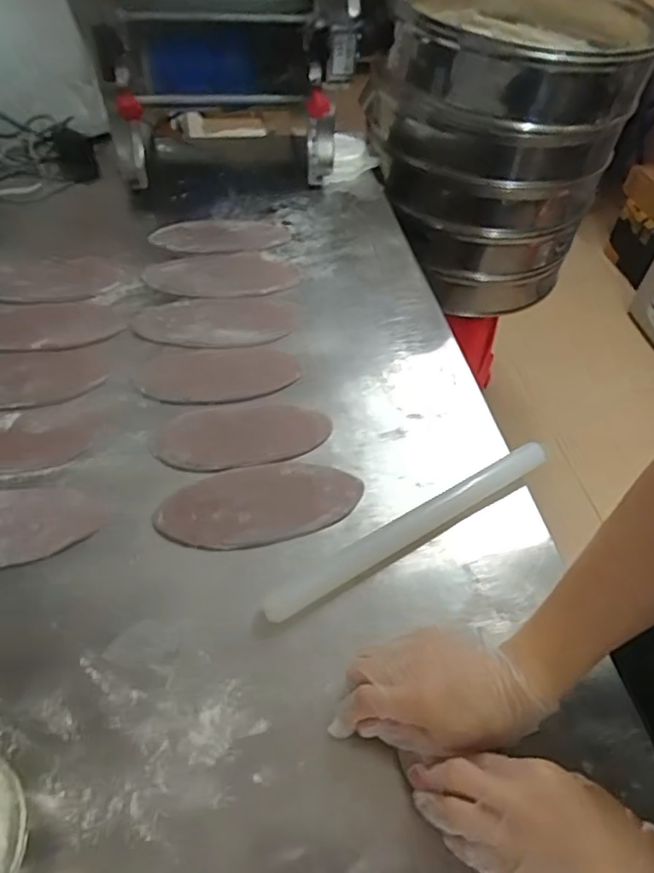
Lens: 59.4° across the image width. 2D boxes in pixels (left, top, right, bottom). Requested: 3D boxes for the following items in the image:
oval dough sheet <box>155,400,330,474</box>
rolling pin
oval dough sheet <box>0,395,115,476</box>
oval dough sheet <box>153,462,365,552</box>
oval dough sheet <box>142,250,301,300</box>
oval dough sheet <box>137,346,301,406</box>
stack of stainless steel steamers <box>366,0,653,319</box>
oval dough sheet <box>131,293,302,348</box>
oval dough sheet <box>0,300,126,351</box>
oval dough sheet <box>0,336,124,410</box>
[{"bbox_3d":[-0.089,-0.004,0.613,0.181,0.004,0.090,-9,51,-12],"label":"oval dough sheet"},{"bbox_3d":[0.084,0.081,0.541,0.318,0.024,0.028,-25,56,-23],"label":"rolling pin"},{"bbox_3d":[-0.324,-0.001,0.592,0.188,0.009,0.091,-8,51,-11],"label":"oval dough sheet"},{"bbox_3d":[-0.064,0.064,0.557,0.193,0.005,0.085,-9,51,-12],"label":"oval dough sheet"},{"bbox_3d":[-0.144,-0.224,0.792,0.202,0.005,0.103,-7,51,-11],"label":"oval dough sheet"},{"bbox_3d":[-0.125,-0.074,0.670,0.178,0.004,0.088,-3,50,-7],"label":"oval dough sheet"},{"bbox_3d":[0.326,-0.609,1.200,0.455,0.517,0.466,11,51,7],"label":"stack of stainless steel steamers"},{"bbox_3d":[-0.135,-0.146,0.732,0.208,0.007,0.096,-9,51,-12],"label":"oval dough sheet"},{"bbox_3d":[-0.342,-0.137,0.694,0.175,0.009,0.088,-5,51,-9],"label":"oval dough sheet"},{"bbox_3d":[-0.330,-0.071,0.648,0.186,0.008,0.091,-12,52,-14],"label":"oval dough sheet"}]

